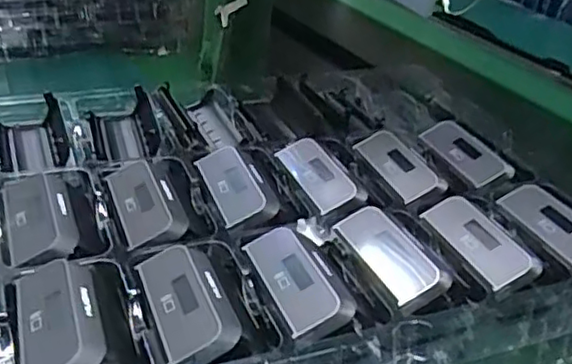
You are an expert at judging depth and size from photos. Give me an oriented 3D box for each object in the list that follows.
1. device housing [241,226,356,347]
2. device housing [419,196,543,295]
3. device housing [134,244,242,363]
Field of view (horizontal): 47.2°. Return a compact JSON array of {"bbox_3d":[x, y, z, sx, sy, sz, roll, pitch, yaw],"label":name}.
[{"bbox_3d":[0.008,0.051,0.335,0.036,0.018,0.075,-31,35,-3],"label":"device housing"},{"bbox_3d":[0.111,0.034,0.379,0.031,0.008,0.076,-35,39,-4],"label":"device housing"},{"bbox_3d":[-0.047,0.058,0.314,0.036,0.015,0.078,-23,33,-10],"label":"device housing"}]

